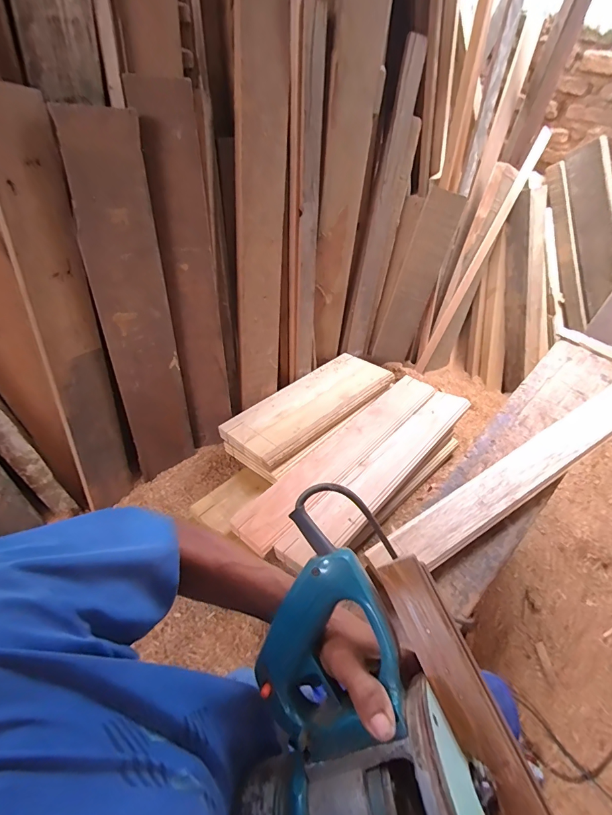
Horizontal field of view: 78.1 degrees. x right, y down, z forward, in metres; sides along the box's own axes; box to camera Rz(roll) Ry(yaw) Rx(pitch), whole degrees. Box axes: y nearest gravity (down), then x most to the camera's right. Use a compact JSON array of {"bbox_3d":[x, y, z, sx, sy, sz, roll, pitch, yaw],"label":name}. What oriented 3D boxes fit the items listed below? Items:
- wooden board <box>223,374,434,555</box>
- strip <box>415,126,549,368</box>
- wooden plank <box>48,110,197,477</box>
[{"bbox_3d":[0.116,0.103,0.992,0.107,0.030,0.747,37,51,24],"label":"wooden board"},{"bbox_3d":[0.592,-0.502,1.314,0.045,0.053,0.827,31,105,21],"label":"strip"},{"bbox_3d":[-0.347,-0.157,0.802,0.141,0.745,0.023,-21,41,-31],"label":"wooden plank"}]

